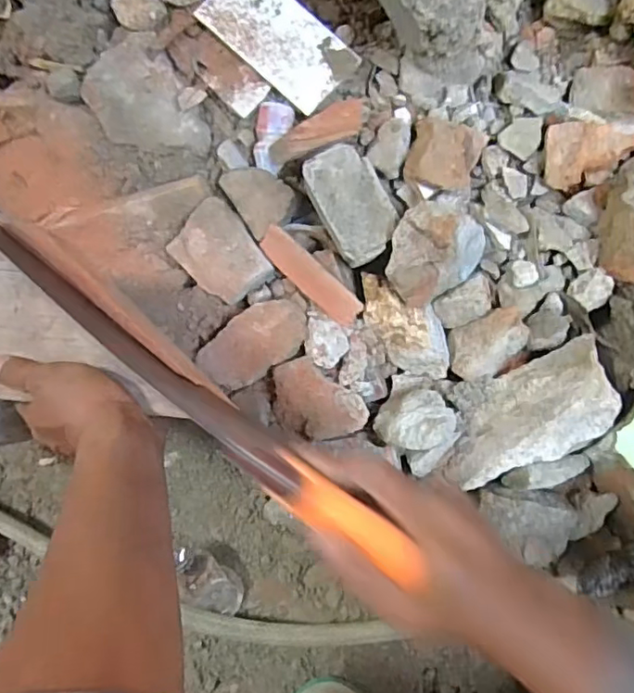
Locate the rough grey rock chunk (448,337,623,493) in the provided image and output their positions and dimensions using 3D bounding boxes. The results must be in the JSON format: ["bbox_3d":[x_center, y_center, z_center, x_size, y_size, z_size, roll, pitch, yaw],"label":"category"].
[{"bbox_3d":[0.211,0.071,0.594,0.186,0.059,0.097,-22,89,10],"label":"rough grey rock chunk"}]

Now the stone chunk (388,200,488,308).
[{"bbox_3d":[0.121,-0.100,0.600,0.106,0.060,0.086,-34,88,9],"label":"stone chunk"}]

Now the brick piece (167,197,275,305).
[{"bbox_3d":[-0.103,-0.099,0.625,0.078,0.017,0.101,-45,86,9],"label":"brick piece"}]

